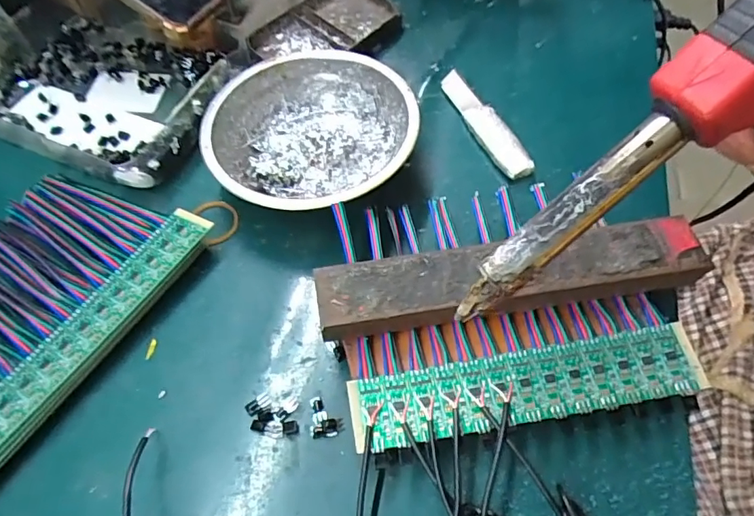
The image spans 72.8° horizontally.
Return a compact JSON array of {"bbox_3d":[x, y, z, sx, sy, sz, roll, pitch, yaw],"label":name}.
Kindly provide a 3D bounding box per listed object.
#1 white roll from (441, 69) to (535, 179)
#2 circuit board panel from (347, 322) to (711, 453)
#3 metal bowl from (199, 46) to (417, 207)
[{"bbox_3d":[0.072,-0.092,0.345,0.021,0.009,0.103,-22,60,-10],"label":"white roll"},{"bbox_3d":[0.071,0.059,0.239,0.163,0.004,0.033,-9,61,-4],"label":"circuit board panel"},{"bbox_3d":[-0.041,-0.074,0.323,0.125,0.039,0.127,-1,58,2],"label":"metal bowl"}]

